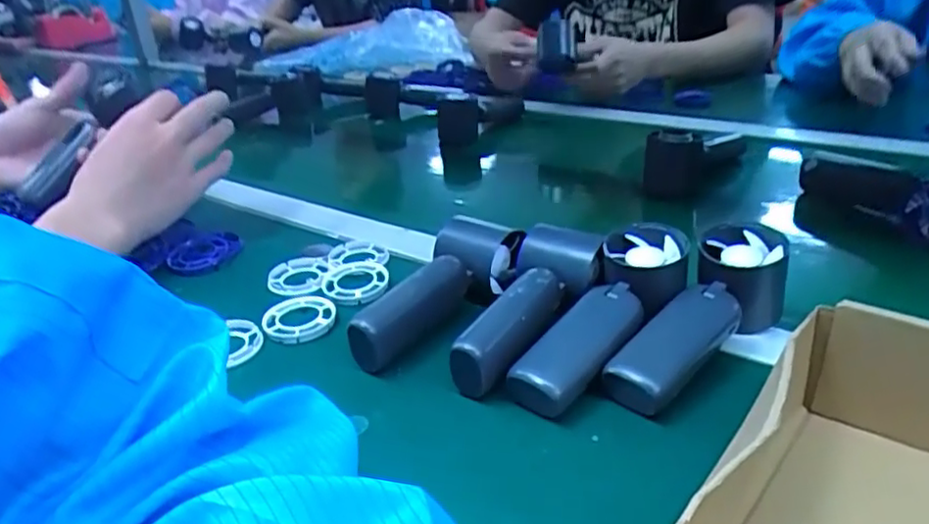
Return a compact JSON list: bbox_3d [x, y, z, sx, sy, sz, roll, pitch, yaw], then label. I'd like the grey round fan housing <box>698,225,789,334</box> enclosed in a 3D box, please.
[{"bbox_3d":[0.180,0.009,0.427,0.055,0.050,0.061,6,30,20],"label":"grey round fan housing"}]

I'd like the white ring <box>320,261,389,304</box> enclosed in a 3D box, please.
[{"bbox_3d":[-0.088,0.016,0.508,0.055,0.010,0.055,-1,28,7],"label":"white ring"}]

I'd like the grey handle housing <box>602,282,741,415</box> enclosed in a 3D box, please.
[{"bbox_3d":[0.123,0.048,0.385,0.100,0.030,0.037,-25,34,-34],"label":"grey handle housing"}]

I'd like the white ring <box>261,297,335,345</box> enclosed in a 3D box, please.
[{"bbox_3d":[-0.119,0.041,0.466,0.050,0.009,0.051,-4,28,2],"label":"white ring"}]

